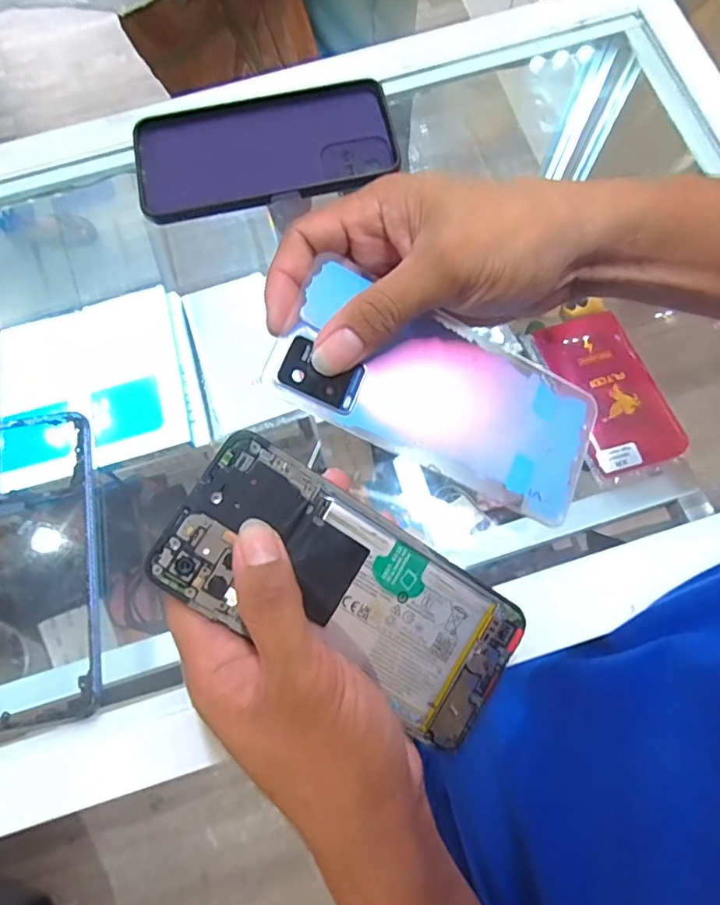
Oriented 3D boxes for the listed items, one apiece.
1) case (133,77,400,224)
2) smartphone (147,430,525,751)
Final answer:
[{"bbox_3d":[-0.060,-0.194,0.355,0.162,0.015,0.081,-8,75,-1],"label":"case"},{"bbox_3d":[-0.004,0.061,0.236,0.157,0.006,0.070,34,78,-9],"label":"smartphone"}]

